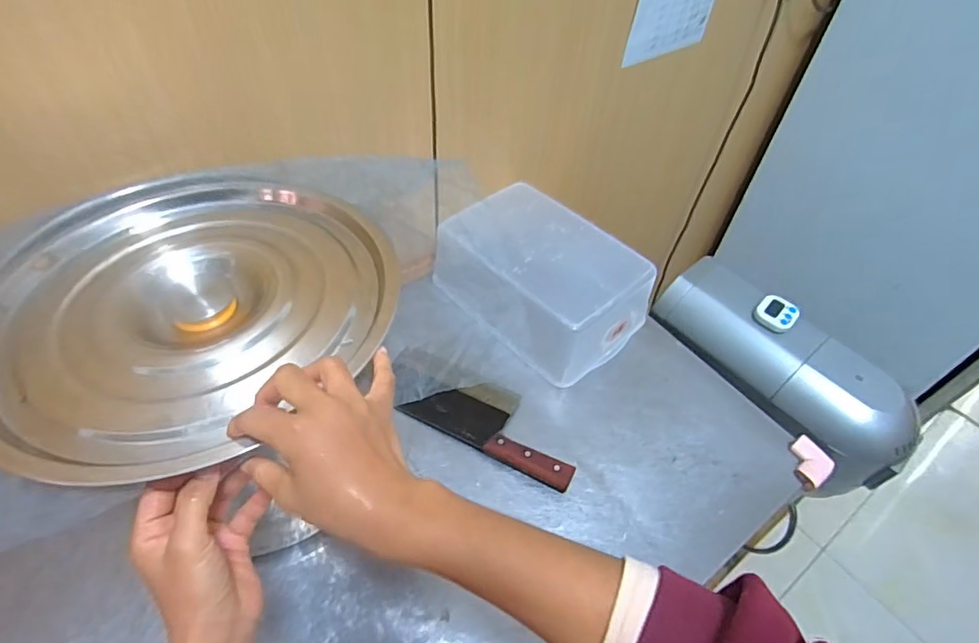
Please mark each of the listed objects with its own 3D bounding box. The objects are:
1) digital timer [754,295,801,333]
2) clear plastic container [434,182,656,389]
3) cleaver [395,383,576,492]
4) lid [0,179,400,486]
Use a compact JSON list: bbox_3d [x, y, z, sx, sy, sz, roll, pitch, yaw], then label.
[{"bbox_3d":[0.497,-0.015,0.900,0.061,0.020,0.058,32,72,23],"label":"digital timer"},{"bbox_3d":[0.079,-0.072,0.812,0.198,0.122,0.299,-33,59,-28],"label":"clear plastic container"},{"bbox_3d":[0.011,0.132,0.701,0.235,0.026,0.101,25,52,16],"label":"cleaver"},{"bbox_3d":[-0.252,-0.029,0.418,0.321,0.040,0.296,2,49,-3],"label":"lid"}]

